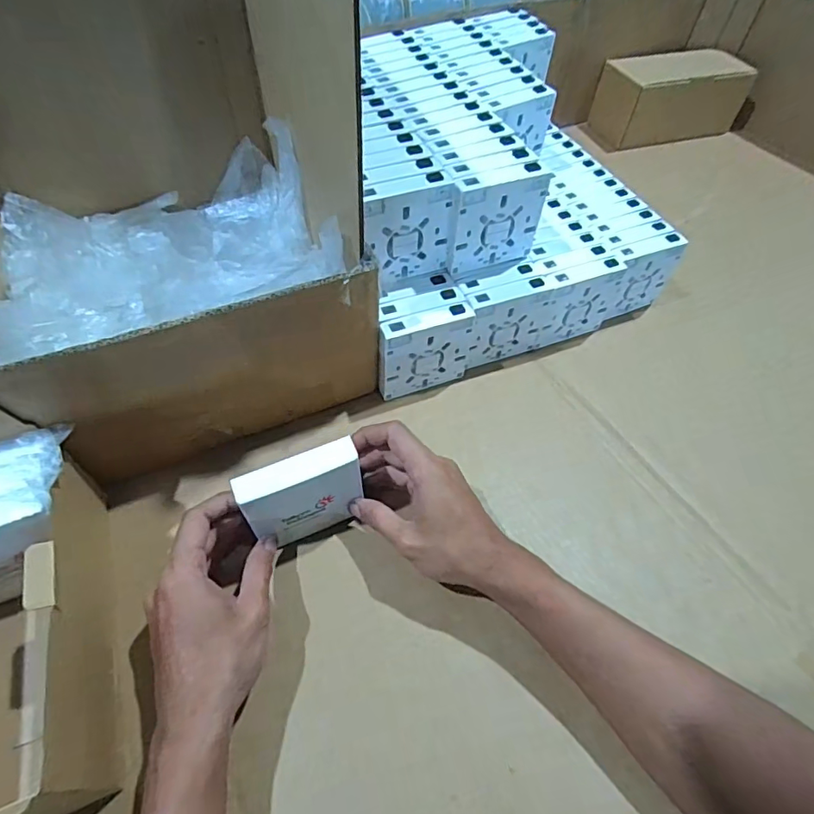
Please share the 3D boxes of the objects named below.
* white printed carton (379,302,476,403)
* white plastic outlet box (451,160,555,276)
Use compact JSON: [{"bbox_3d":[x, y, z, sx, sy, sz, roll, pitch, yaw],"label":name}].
[{"bbox_3d":[0.018,-0.051,0.472,0.091,0.085,0.021,-19,58,-16],"label":"white printed carton"},{"bbox_3d":[0.079,-0.168,0.455,0.083,0.091,0.021,-15,57,-14],"label":"white plastic outlet box"}]

